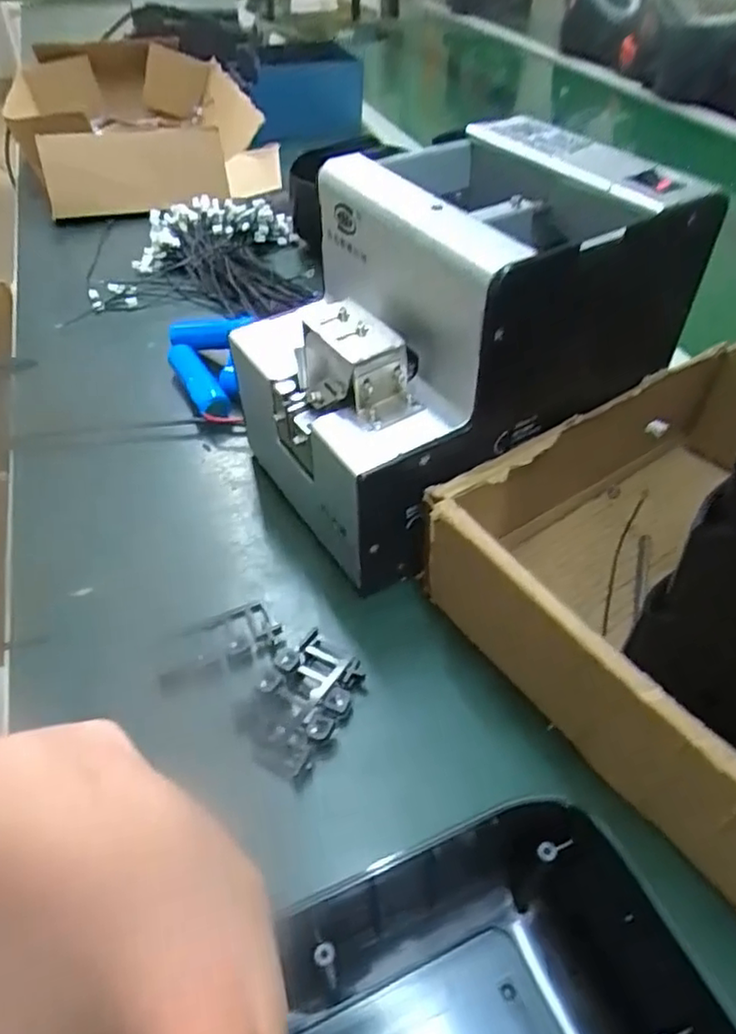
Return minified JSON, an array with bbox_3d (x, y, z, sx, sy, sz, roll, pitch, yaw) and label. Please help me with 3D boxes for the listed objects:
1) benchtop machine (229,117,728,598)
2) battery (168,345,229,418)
[{"bbox_3d":[0.038,-0.081,0.312,0.176,0.146,0.128,-25,50,-23],"label":"benchtop machine"},{"bbox_3d":[-0.105,-0.084,0.402,0.018,0.020,0.068,-23,51,-22],"label":"battery"}]

